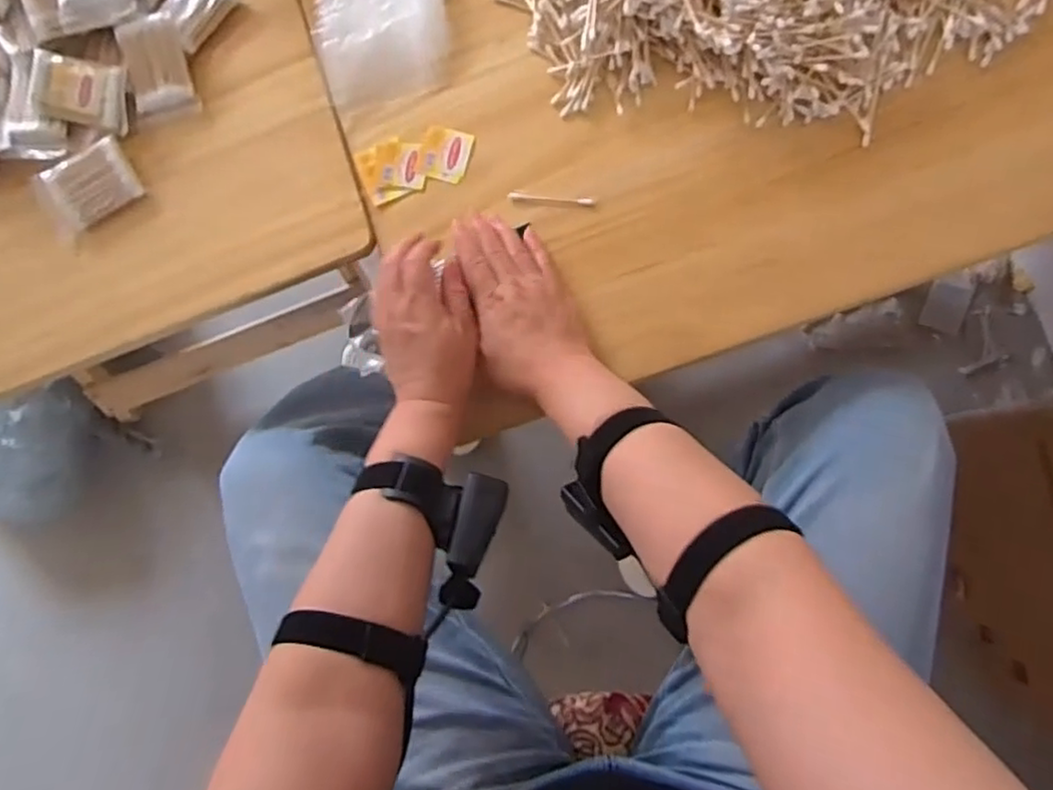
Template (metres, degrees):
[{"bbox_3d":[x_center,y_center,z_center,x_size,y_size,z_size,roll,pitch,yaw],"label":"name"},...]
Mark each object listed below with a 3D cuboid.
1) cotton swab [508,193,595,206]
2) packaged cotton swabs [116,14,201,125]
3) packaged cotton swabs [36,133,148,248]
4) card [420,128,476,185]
[{"bbox_3d":[0.022,-0.169,0.587,0.075,0.006,0.007,6,91,7],"label":"cotton swab"},{"bbox_3d":[-0.343,-0.302,0.623,0.061,0.013,0.078,-10,89,7],"label":"packaged cotton swabs"},{"bbox_3d":[-0.406,-0.190,0.628,0.091,0.014,0.060,-30,103,8],"label":"packaged cotton swabs"},{"bbox_3d":[-0.072,-0.212,0.599,0.042,0.004,0.044,15,91,5],"label":"card"}]

